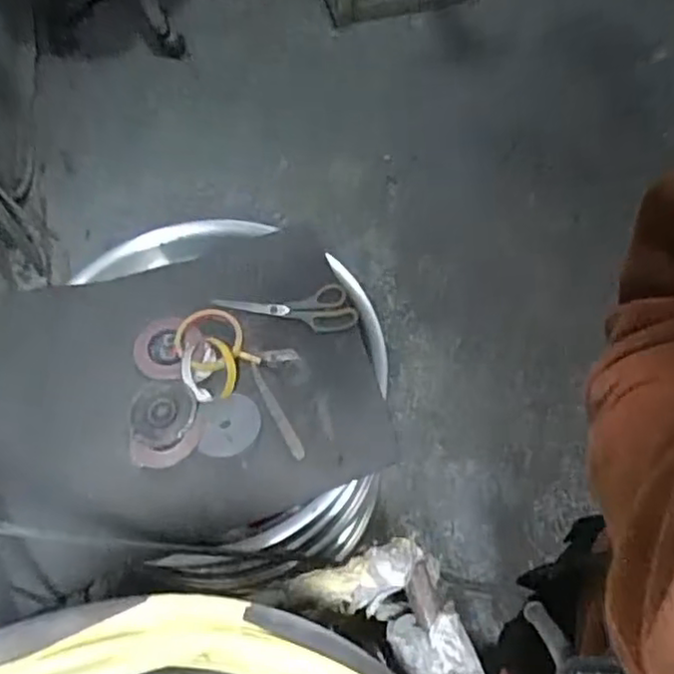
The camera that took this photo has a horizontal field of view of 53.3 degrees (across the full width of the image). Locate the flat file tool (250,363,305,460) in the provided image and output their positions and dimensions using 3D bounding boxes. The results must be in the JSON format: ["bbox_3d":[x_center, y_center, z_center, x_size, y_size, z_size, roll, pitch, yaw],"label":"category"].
[{"bbox_3d":[-0.080,0.094,0.864,0.016,0.004,0.145,-27,65,-12],"label":"flat file tool"}]

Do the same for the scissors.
[{"bbox_3d":[-0.071,-0.034,0.925,0.192,0.018,0.063,-6,62,-2],"label":"scissors"}]

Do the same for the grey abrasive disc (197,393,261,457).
[{"bbox_3d":[-0.135,0.111,0.851,0.075,0.004,0.078,4,63,-8],"label":"grey abrasive disc"}]

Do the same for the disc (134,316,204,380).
[{"bbox_3d":[-0.229,0.012,0.896,0.086,0.021,0.087,1,64,-1],"label":"disc"}]

